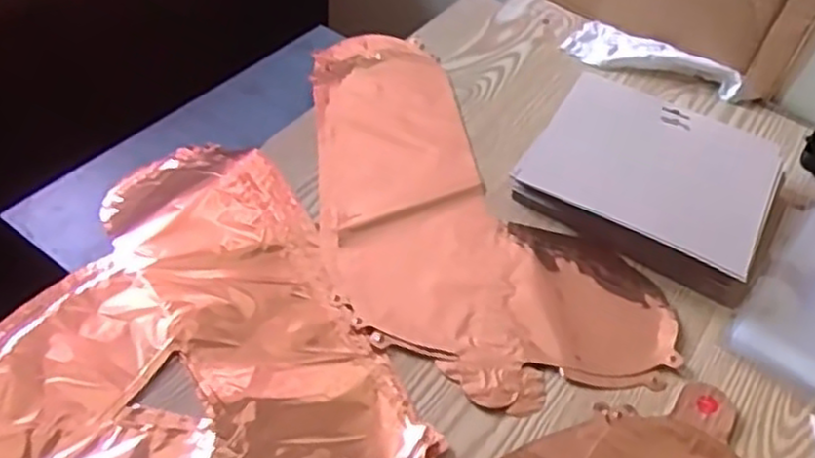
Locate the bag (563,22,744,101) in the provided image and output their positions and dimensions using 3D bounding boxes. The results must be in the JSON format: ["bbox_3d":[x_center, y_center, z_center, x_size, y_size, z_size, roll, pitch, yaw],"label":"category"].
[{"bbox_3d":[0.262,-0.185,0.789,0.179,0.026,0.070,20,48,13],"label":"bag"}]

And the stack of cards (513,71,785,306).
[{"bbox_3d":[0.213,-0.048,0.638,0.202,0.039,0.180,25,50,18],"label":"stack of cards"}]

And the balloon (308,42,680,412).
[{"bbox_3d":[0.014,-0.028,0.634,0.217,0.006,0.442,-21,52,-23],"label":"balloon"}]

